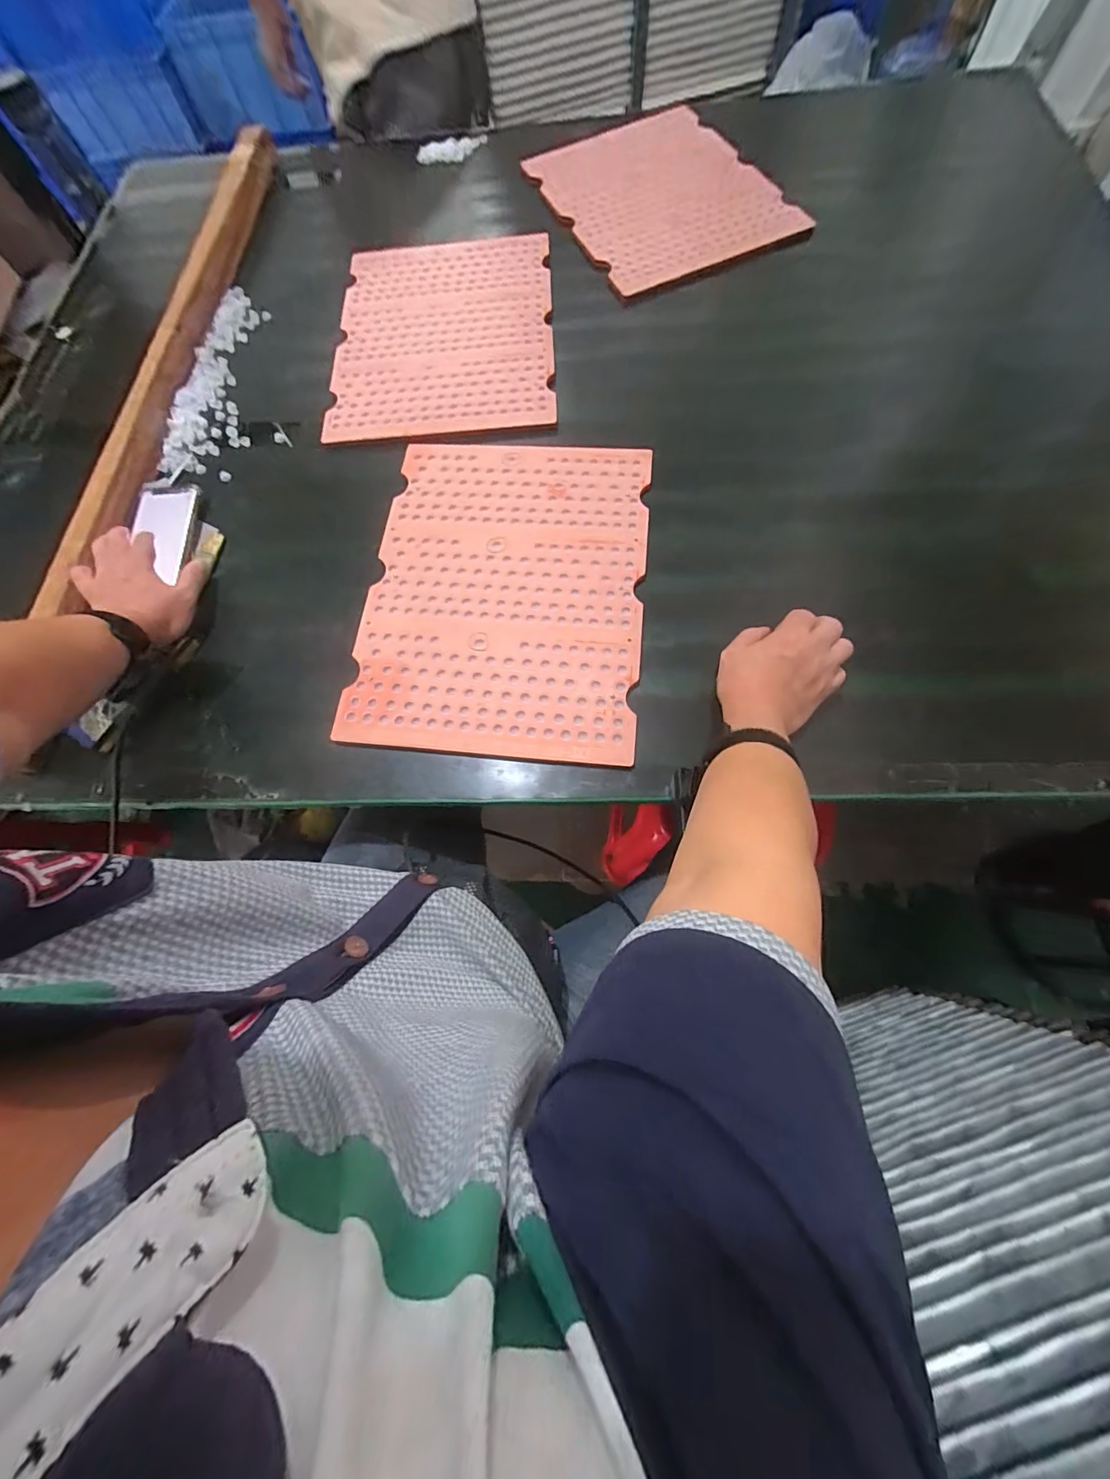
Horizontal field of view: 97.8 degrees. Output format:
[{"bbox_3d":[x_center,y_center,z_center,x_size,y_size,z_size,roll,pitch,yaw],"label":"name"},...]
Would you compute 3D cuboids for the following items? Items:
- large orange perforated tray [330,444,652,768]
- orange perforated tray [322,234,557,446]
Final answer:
[{"bbox_3d":[-0.054,-0.166,0.520,0.288,0.011,0.378,5,71,3],"label":"large orange perforated tray"},{"bbox_3d":[-0.154,-0.571,0.680,0.294,0.017,0.384,-2,71,1],"label":"orange perforated tray"}]

